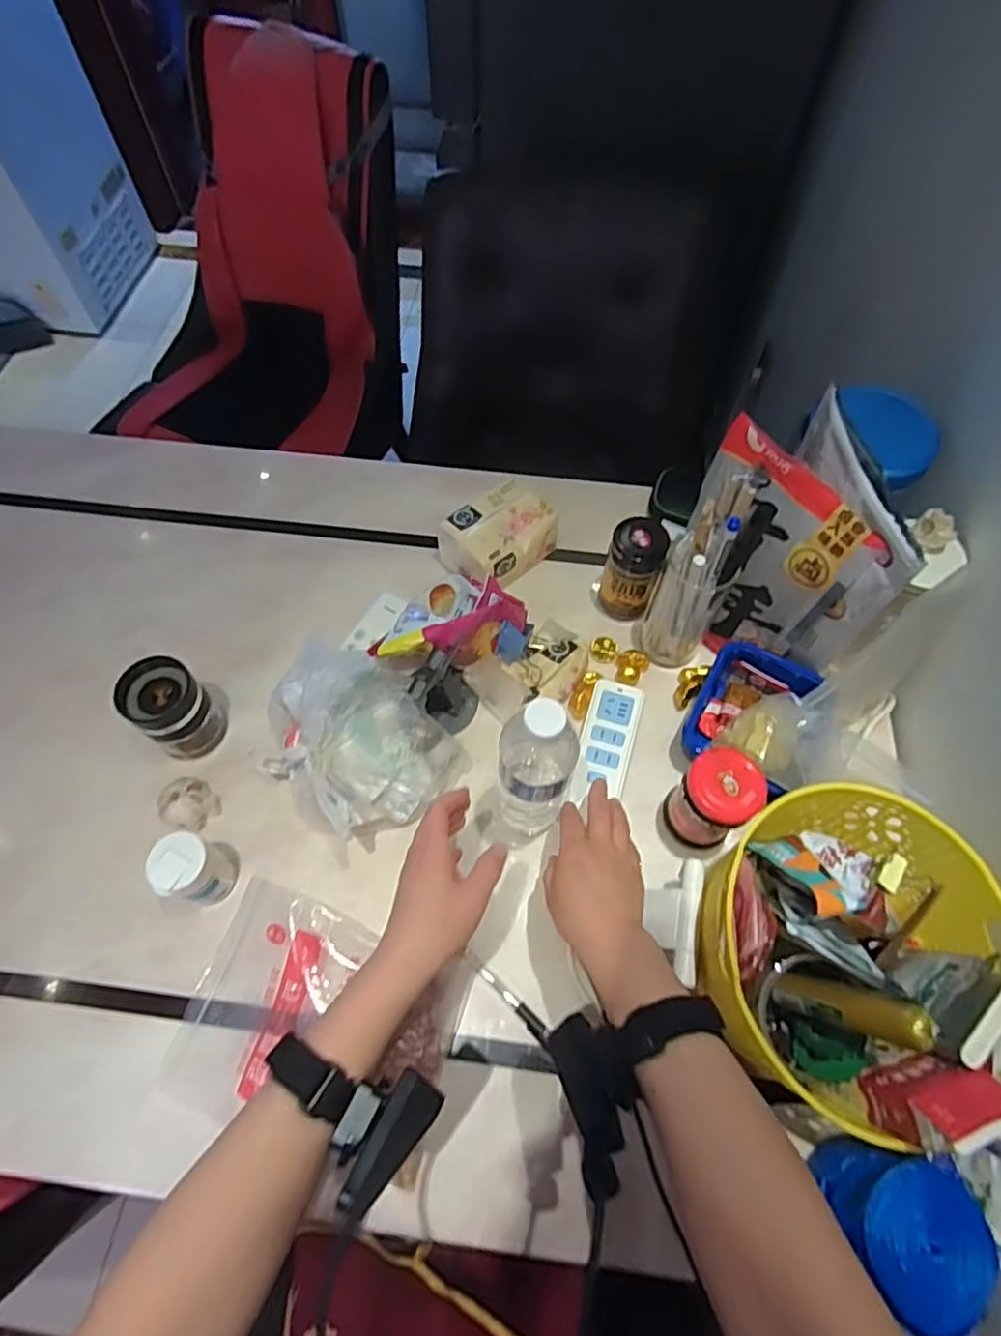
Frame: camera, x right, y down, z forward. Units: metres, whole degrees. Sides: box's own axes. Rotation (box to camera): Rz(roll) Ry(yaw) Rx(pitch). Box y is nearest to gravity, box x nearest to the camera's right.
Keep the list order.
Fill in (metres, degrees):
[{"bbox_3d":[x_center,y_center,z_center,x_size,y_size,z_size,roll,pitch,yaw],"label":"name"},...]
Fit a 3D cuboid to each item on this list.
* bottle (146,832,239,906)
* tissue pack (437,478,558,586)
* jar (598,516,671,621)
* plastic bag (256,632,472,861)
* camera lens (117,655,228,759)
[{"bbox_3d":[-0.275,0.181,0.590,0.050,0.085,0.056,30,67,14],"label":"bottle"},{"bbox_3d":[-0.007,-0.154,0.770,0.097,0.062,0.121,41,70,18],"label":"tissue pack"},{"bbox_3d":[0.147,-0.109,0.735,0.060,0.124,0.055,0,63,0],"label":"jar"},{"bbox_3d":[-0.148,0.071,0.651,0.160,0.082,0.194,-39,69,-18],"label":"plastic bag"},{"bbox_3d":[-0.326,0.041,0.665,0.076,0.098,0.070,-33,68,-16],"label":"camera lens"}]

